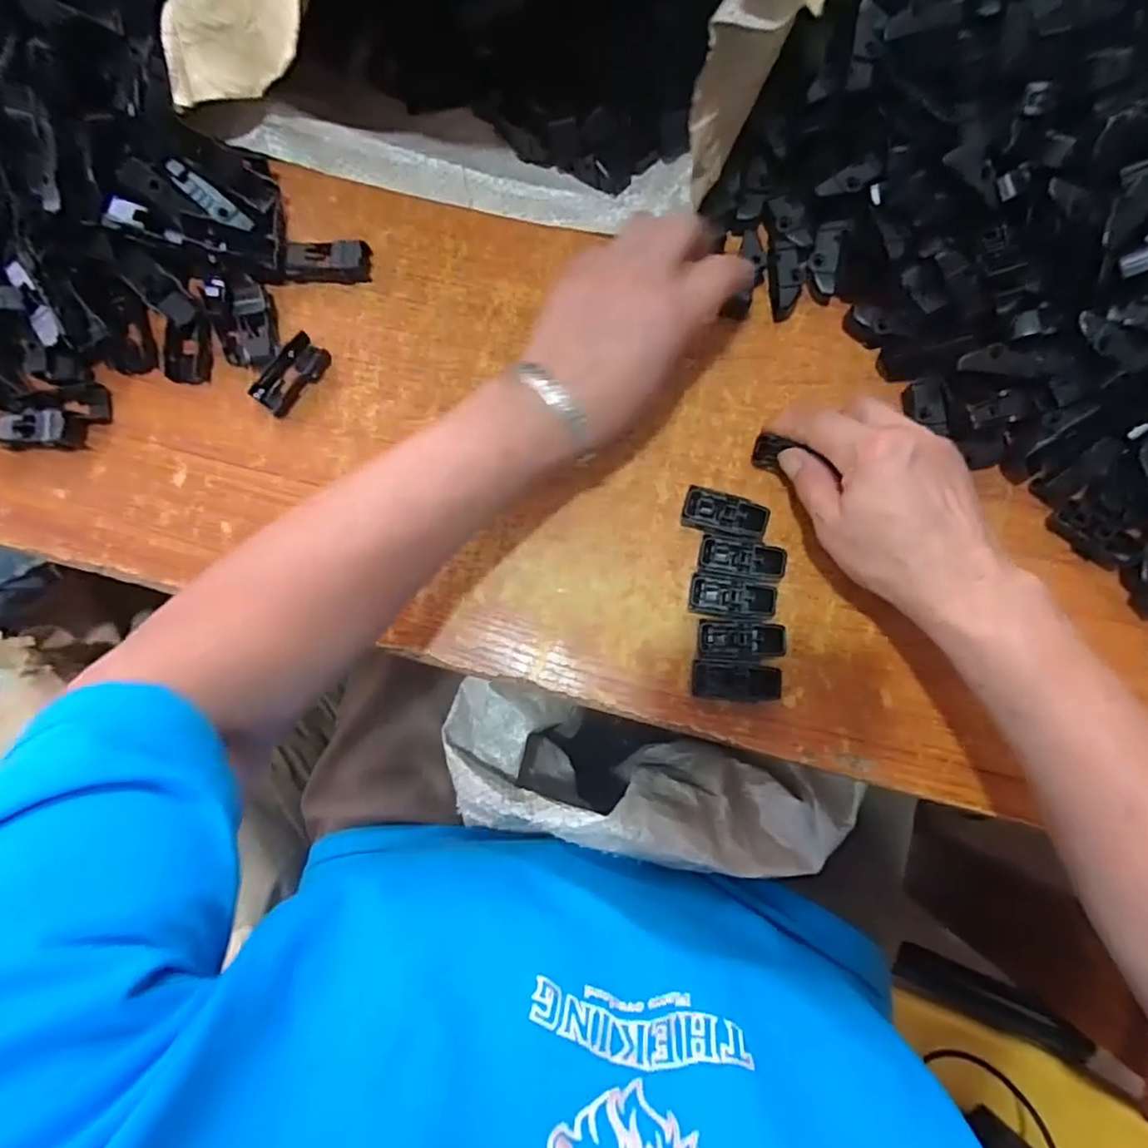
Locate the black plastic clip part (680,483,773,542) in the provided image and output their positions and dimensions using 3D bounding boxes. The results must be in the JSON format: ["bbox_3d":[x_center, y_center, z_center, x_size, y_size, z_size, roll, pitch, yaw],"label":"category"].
[{"bbox_3d":[0.090,-0.034,0.371,0.049,0.022,0.025,17,83,4],"label":"black plastic clip part"}]

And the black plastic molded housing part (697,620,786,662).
[{"bbox_3d":[0.097,0.039,0.362,0.049,0.018,0.022,2,83,2],"label":"black plastic molded housing part"}]

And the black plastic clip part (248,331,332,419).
[{"bbox_3d":[-0.182,-0.128,0.399,0.027,0.009,0.052,39,85,6],"label":"black plastic clip part"}]

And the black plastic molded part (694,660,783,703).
[{"bbox_3d":[0.093,0.062,0.360,0.048,0.019,0.021,6,83,3],"label":"black plastic molded part"}]

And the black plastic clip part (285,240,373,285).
[{"bbox_3d":[-0.162,-0.207,0.407,0.053,0.018,0.027,5,83,3],"label":"black plastic clip part"}]

